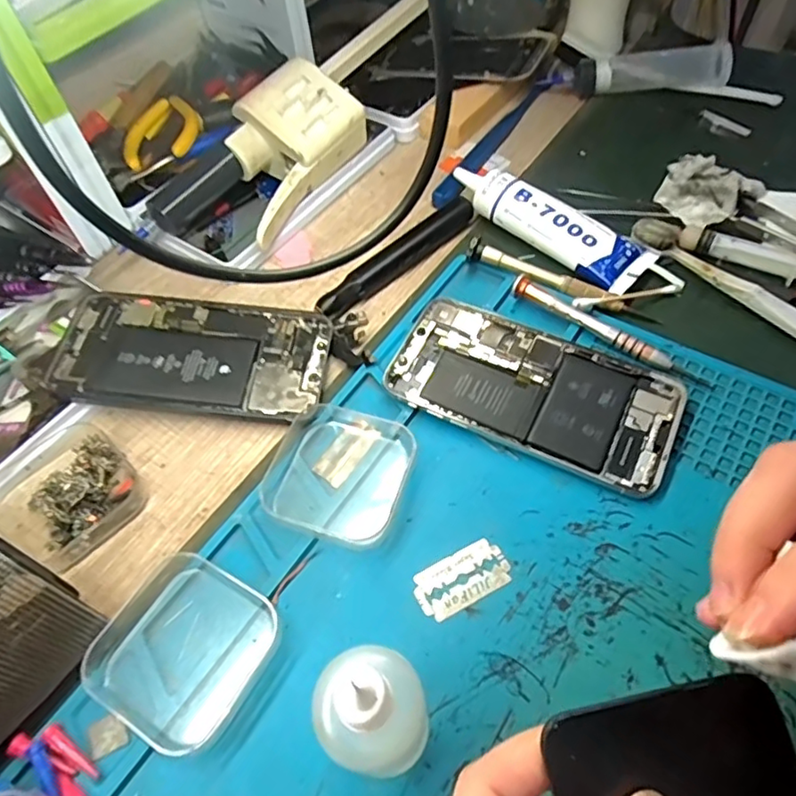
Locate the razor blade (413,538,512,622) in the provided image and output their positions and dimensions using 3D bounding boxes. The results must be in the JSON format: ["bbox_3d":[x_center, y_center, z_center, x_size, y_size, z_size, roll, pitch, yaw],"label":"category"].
[{"bbox_3d":[0.028,0.078,0.257,0.042,0.004,0.022,-25,57,-13],"label":"razor blade"}]

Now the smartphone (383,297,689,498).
[{"bbox_3d":[0.068,-0.004,0.304,0.140,0.012,0.068,22,60,18],"label":"smartphone"}]

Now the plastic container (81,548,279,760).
[{"bbox_3d":[-0.089,0.100,0.241,0.065,0.017,0.064,24,61,19],"label":"plastic container"}]

